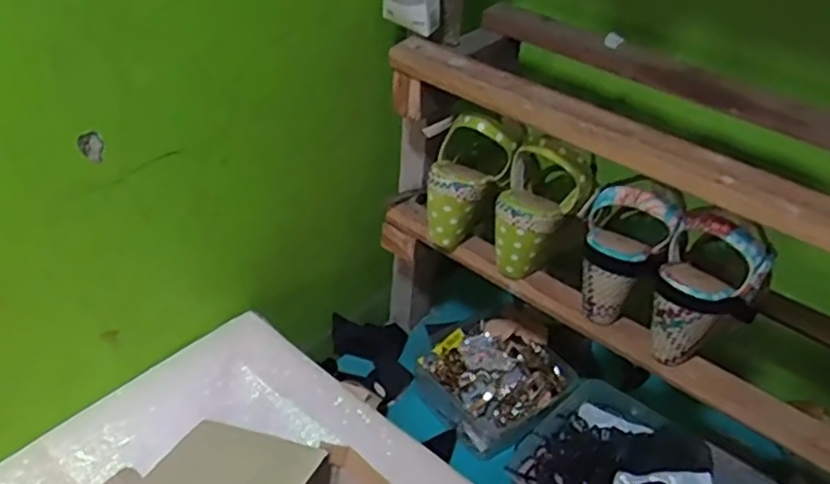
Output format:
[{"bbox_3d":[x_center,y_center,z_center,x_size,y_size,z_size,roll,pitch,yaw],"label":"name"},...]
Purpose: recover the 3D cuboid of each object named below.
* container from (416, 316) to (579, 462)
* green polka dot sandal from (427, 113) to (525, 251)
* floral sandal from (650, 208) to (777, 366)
[{"bbox_3d":[0.099,0.173,0.874,0.153,0.061,0.162,-23,46,-33],"label":"container"},{"bbox_3d":[0.043,-0.068,0.719,0.065,0.154,0.079,6,27,-49],"label":"green polka dot sandal"},{"bbox_3d":[0.266,0.036,0.616,0.087,0.141,0.104,26,41,24],"label":"floral sandal"}]

